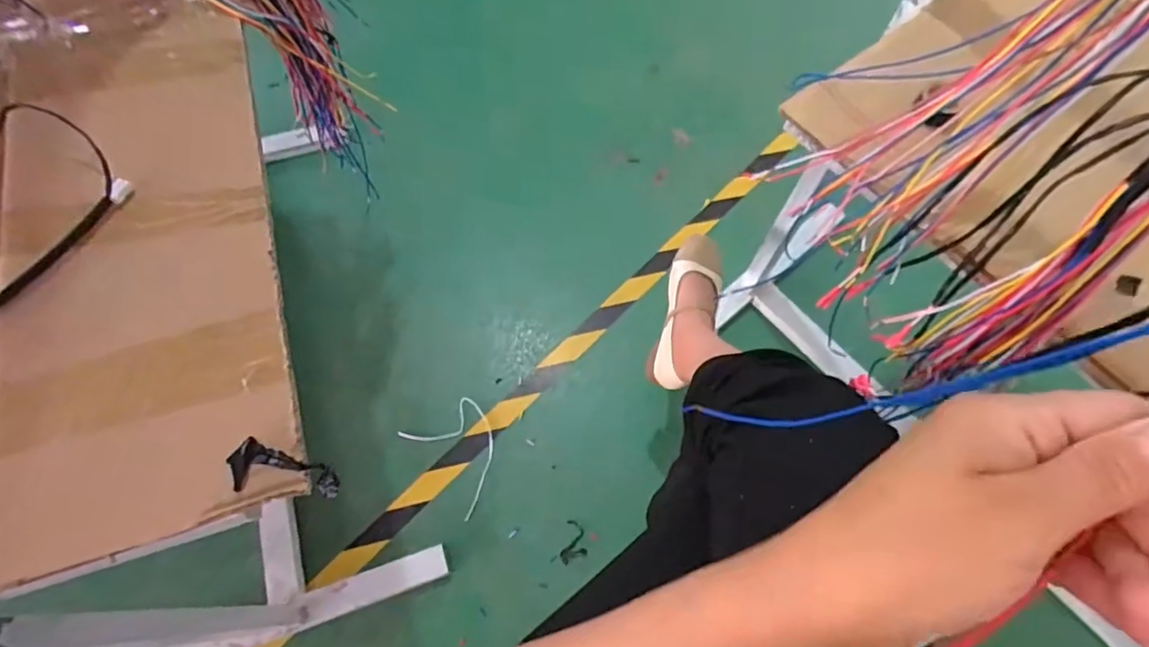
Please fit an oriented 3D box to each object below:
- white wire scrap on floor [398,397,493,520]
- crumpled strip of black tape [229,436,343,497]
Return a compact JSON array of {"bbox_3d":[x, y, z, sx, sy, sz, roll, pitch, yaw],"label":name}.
[{"bbox_3d":[-0.195,0.221,1.043,0.137,0.012,0.192,-41,73,-16],"label":"white wire scrap on floor"},{"bbox_3d":[-0.199,0.104,0.410,0.072,0.007,0.032,21,66,-18],"label":"crumpled strip of black tape"}]

